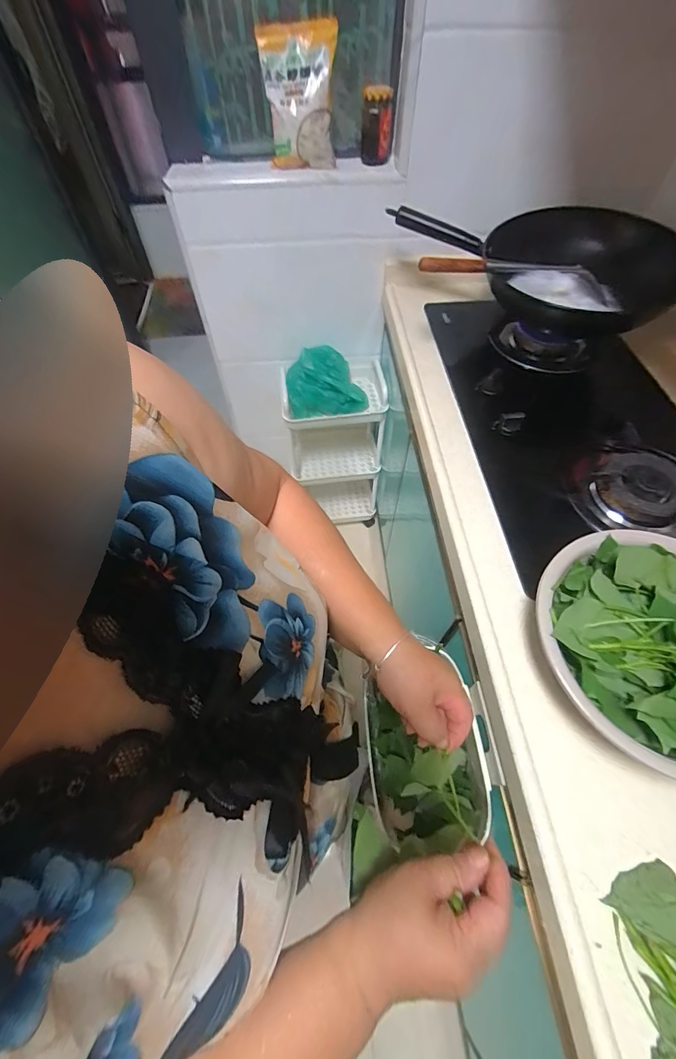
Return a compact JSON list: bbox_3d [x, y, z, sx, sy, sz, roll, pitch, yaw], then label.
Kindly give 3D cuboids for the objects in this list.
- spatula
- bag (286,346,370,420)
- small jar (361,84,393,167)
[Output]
[{"bbox_3d":[0.351,-0.483,0.762,0.455,0.057,0.135,-13,56,-28],"label":"spatula"},{"bbox_3d":[-0.033,-0.419,1.123,0.220,0.110,0.179,-7,57,-5],"label":"bag"},{"bbox_3d":[0.082,-0.865,0.848,0.063,0.118,0.070,3,56,2],"label":"small jar"}]

